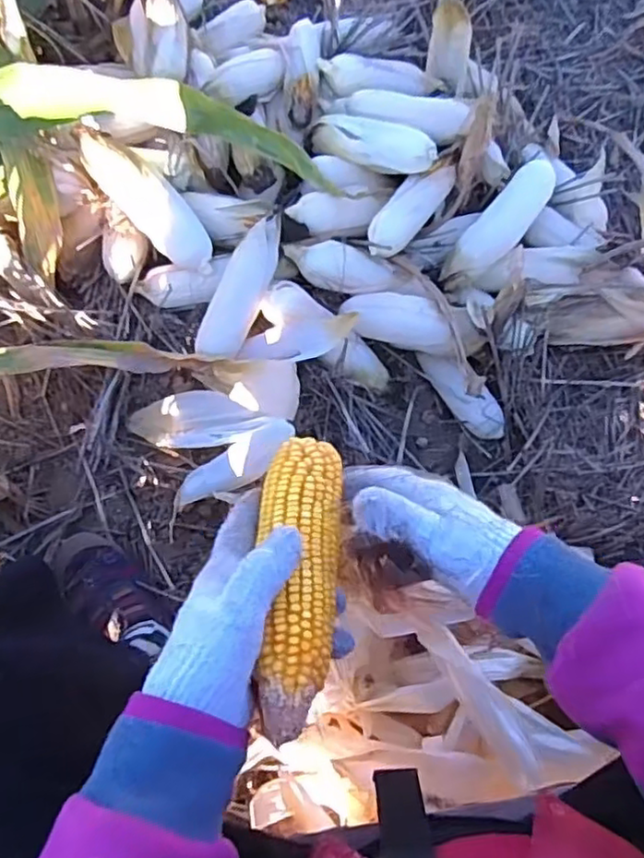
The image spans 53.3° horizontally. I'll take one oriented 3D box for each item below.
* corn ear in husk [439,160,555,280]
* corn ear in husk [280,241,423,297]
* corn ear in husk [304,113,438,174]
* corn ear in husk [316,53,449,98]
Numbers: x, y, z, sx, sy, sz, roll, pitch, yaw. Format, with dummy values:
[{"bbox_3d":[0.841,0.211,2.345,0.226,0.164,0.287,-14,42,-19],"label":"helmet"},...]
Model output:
[{"bbox_3d":[0.256,-0.290,0.925,0.065,0.046,0.233,36,74,10],"label":"corn ear in husk"},{"bbox_3d":[0.044,-0.214,0.871,0.190,0.045,0.049,14,72,3],"label":"corn ear in husk"},{"bbox_3d":[0.068,-0.397,0.907,0.185,0.048,0.057,14,72,3],"label":"corn ear in husk"},{"bbox_3d":[0.097,-0.534,0.988,0.204,0.052,0.064,0,71,-2],"label":"corn ear in husk"}]

